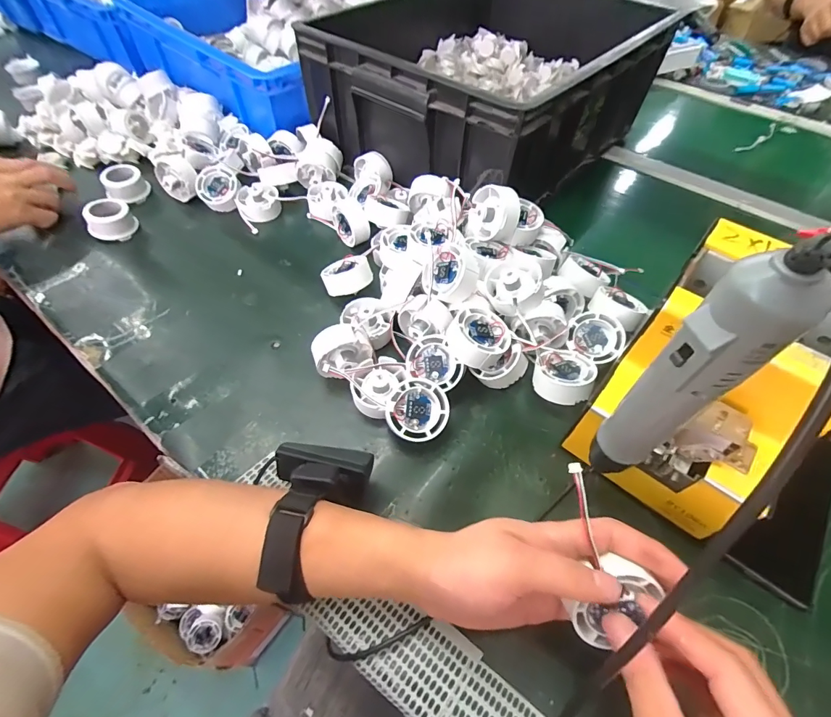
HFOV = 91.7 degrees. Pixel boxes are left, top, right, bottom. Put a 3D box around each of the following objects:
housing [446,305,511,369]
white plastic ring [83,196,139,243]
[{"bbox_3d":[0.055,-0.018,0.373,0.057,0.032,0.057,11,52,-15],"label":"housing"},{"bbox_3d":[-0.395,-0.181,0.522,0.048,0.036,0.048,1,55,-1],"label":"white plastic ring"}]

